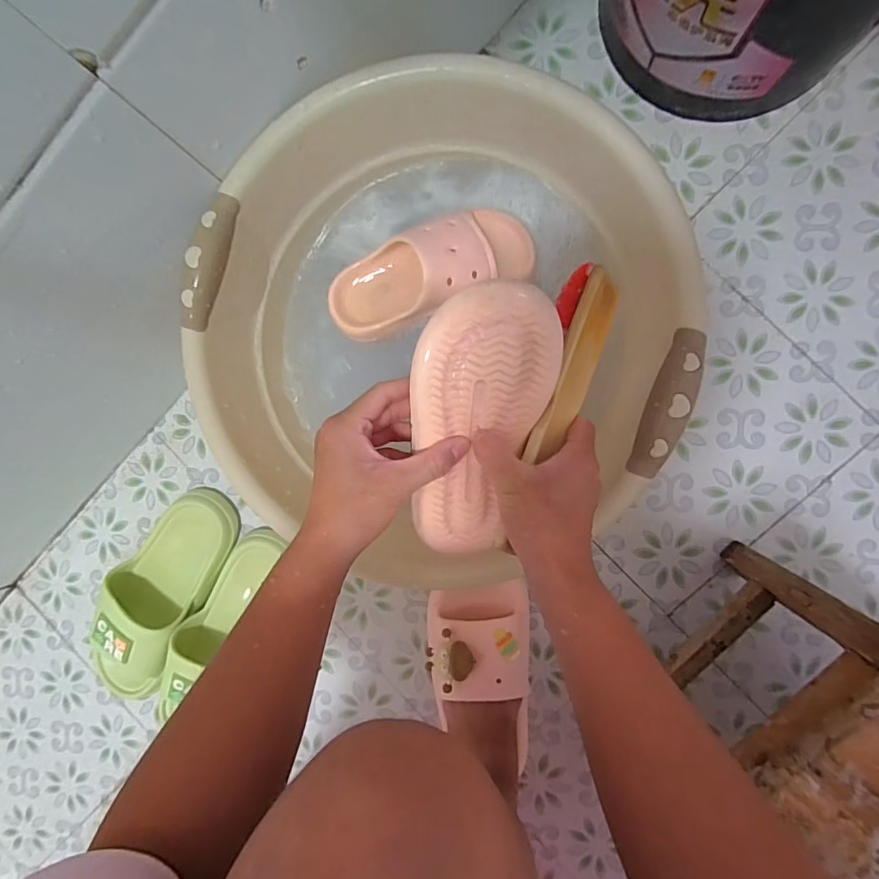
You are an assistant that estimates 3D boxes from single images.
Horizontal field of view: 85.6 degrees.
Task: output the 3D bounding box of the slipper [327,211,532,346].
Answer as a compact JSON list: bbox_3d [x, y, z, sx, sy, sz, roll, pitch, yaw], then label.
[{"bbox_3d":[-0.012,-0.153,0.432,0.191,0.062,0.072,-21,90,8],"label":"slipper"}]

